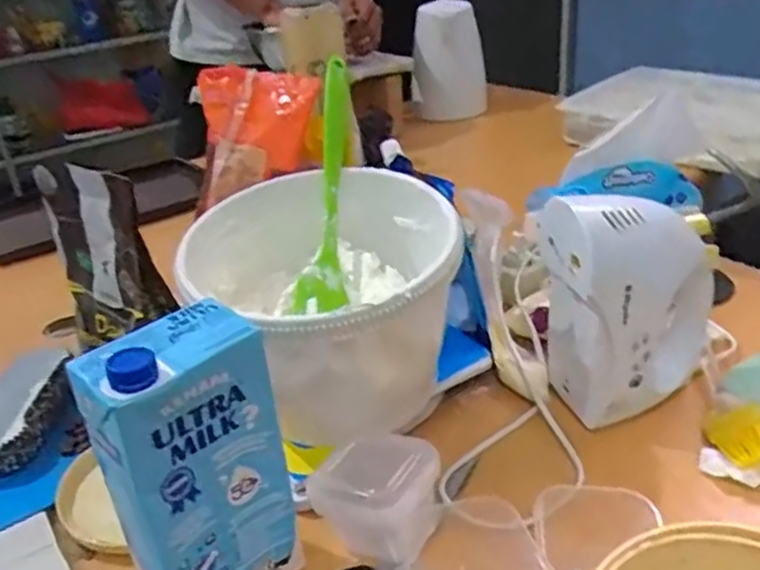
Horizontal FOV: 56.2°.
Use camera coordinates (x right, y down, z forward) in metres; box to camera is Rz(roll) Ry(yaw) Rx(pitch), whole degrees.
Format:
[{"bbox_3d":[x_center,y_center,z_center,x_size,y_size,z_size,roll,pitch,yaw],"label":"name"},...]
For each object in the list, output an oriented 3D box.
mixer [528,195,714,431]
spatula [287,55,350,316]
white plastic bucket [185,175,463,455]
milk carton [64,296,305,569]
[{"bbox_3d":[0.197,0.012,0.581,0.128,0.183,0.096,-21,31,-27],"label":"mixer"},{"bbox_3d":[-0.045,-0.091,0.598,0.041,0.038,0.239,0,70,10],"label":"spatula"},{"bbox_3d":[-0.030,0.020,0.561,0.175,0.159,0.199,-18,30,-23],"label":"white plastic bucket"},{"bbox_3d":[-0.112,0.116,0.428,0.056,0.193,0.100,20,37,39],"label":"milk carton"}]

